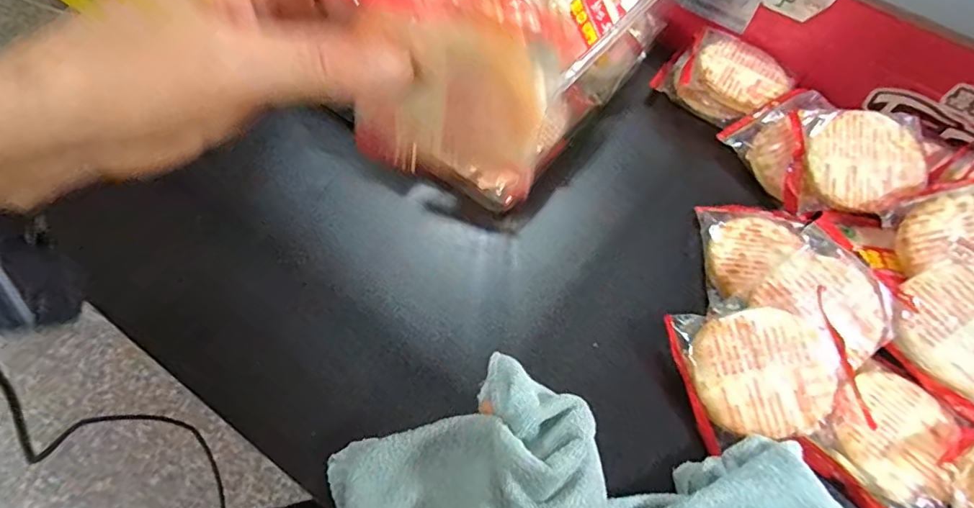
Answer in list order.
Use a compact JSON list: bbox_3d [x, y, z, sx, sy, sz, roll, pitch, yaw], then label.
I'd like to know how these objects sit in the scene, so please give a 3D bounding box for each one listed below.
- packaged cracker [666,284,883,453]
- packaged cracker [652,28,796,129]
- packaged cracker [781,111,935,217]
[{"bbox_3d":[0.171,0.071,0.330,0.099,0.017,0.081,-12,75,8],"label":"packaged cracker"},{"bbox_3d":[0.210,-0.155,0.476,0.083,0.030,0.097,-38,70,-25],"label":"packaged cracker"},{"bbox_3d":[0.288,-0.070,0.411,0.100,0.024,0.082,7,78,9],"label":"packaged cracker"}]

